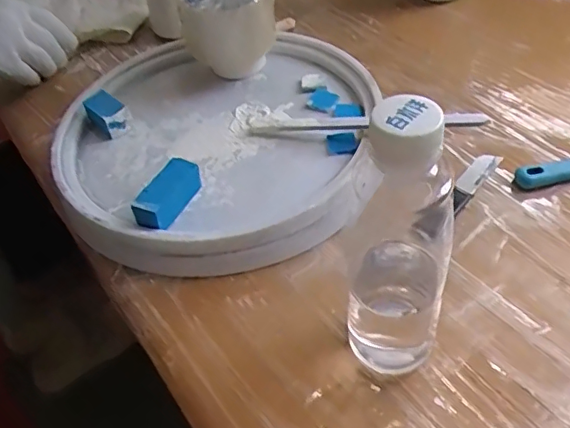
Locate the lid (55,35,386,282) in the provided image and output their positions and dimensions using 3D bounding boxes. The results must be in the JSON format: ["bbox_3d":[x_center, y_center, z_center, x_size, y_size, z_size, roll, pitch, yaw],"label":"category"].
[{"bbox_3d":[-0.059,-0.064,0.494,0.269,0.049,0.254,-4,47,4],"label":"lid"}]

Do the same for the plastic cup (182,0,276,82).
[{"bbox_3d":[-0.056,-0.183,0.535,0.087,0.093,0.075,29,57,29],"label":"plastic cup"}]

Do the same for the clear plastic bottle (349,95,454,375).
[{"bbox_3d":[0.061,0.028,0.301,0.050,0.189,0.045,3,48,10],"label":"clear plastic bottle"}]

